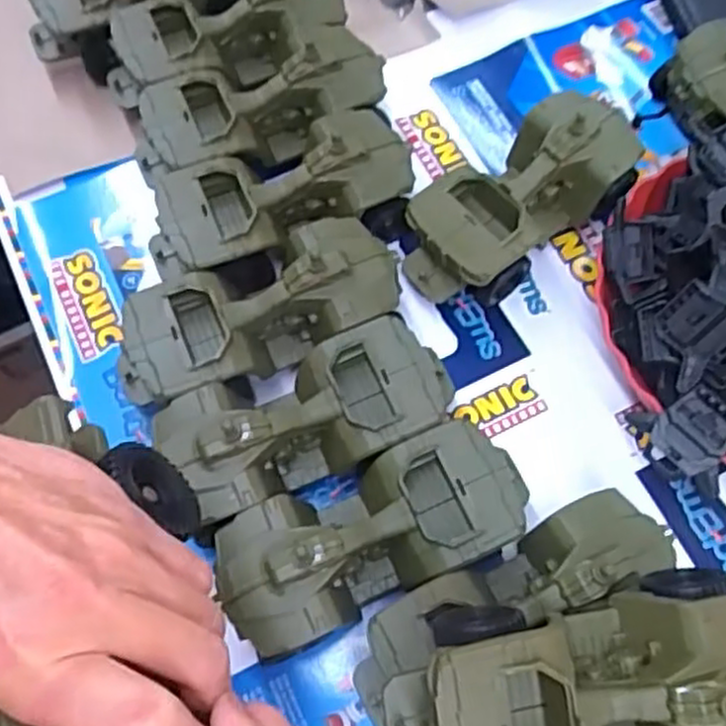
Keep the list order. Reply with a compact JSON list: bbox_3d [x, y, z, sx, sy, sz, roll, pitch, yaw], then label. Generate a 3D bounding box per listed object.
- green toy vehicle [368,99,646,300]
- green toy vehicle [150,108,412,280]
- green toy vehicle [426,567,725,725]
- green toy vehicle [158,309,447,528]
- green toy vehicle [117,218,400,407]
[{"bbox_3d":[0.108,-0.113,0.543,0.184,0.079,0.087,-33,71,-13],"label":"green toy vehicle"},{"bbox_3d":[-0.059,-0.113,0.543,0.183,0.082,0.082,-22,69,-9],"label":"green toy vehicle"},{"bbox_3d":[0.113,0.153,0.361,0.167,0.079,0.086,-11,67,-4],"label":"green toy vehicle"},{"bbox_3d":[-0.030,0.038,0.481,0.176,0.081,0.079,-22,69,-9],"label":"green toy vehicle"},{"bbox_3d":[-0.067,-0.029,0.509,0.185,0.079,0.079,-23,69,-9],"label":"green toy vehicle"}]

